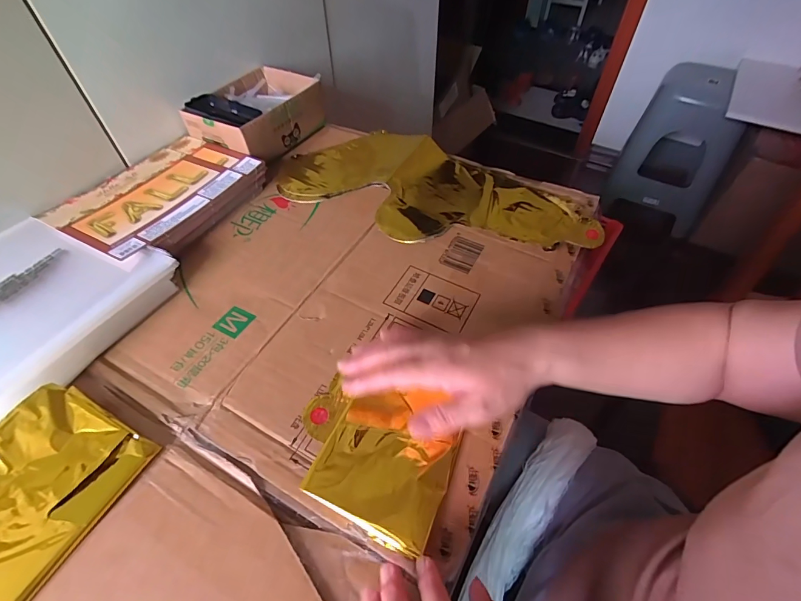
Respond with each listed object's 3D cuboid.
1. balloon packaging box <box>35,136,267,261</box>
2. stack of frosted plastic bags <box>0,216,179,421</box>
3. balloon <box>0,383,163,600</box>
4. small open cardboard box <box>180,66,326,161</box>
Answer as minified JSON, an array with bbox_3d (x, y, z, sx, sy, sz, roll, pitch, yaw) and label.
[{"bbox_3d":[-0.311,-0.136,0.520,0.171,0.032,0.220,22,55,16],"label":"balloon packaging box"},{"bbox_3d":[-0.388,0.004,0.409,0.210,0.032,0.214,22,54,16],"label":"stack of frosted plastic bags"},{"bbox_3d":[-0.286,0.145,0.304,0.121,0.020,0.138,22,54,16],"label":"balloon"},{"bbox_3d":[-0.221,-0.291,0.619,0.128,0.066,0.182,25,55,18],"label":"small open cardboard box"}]

